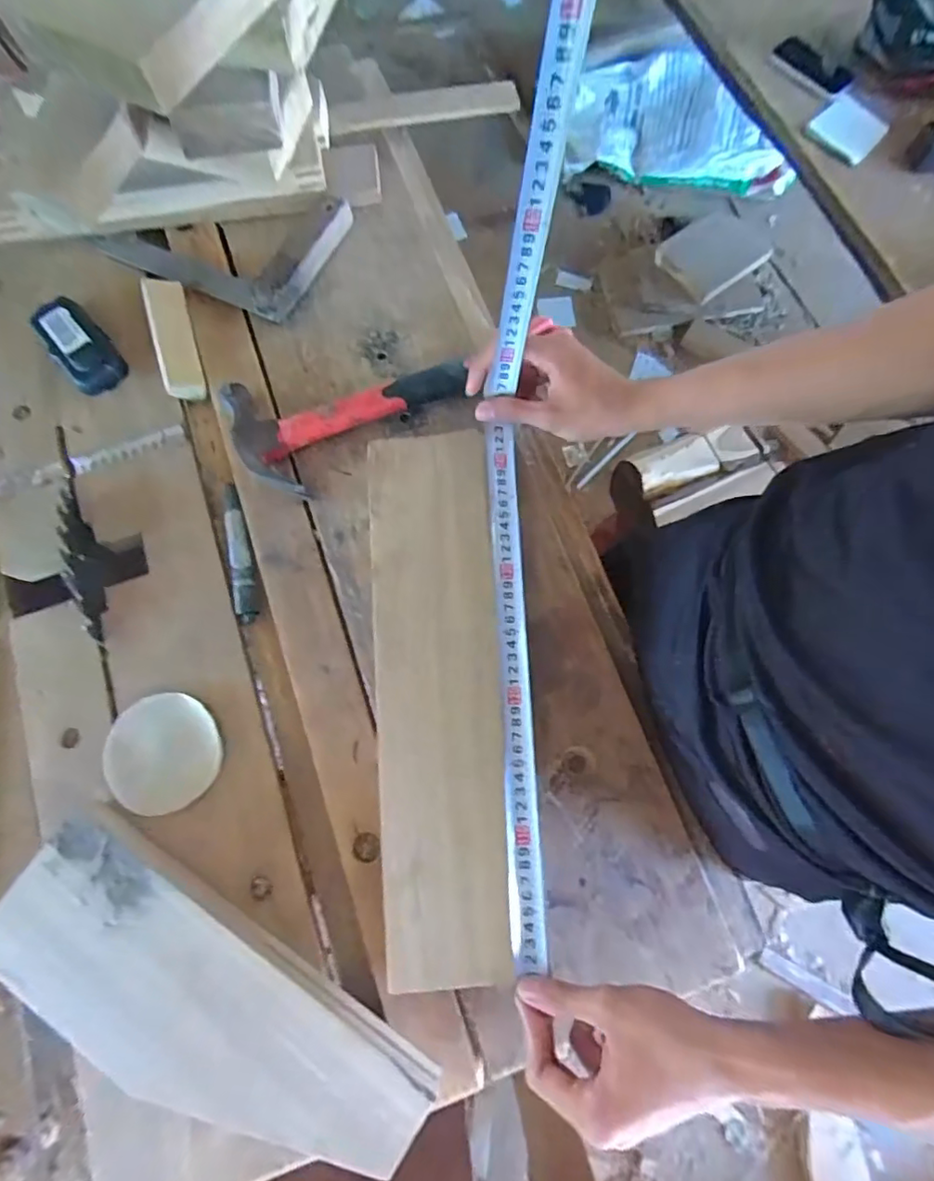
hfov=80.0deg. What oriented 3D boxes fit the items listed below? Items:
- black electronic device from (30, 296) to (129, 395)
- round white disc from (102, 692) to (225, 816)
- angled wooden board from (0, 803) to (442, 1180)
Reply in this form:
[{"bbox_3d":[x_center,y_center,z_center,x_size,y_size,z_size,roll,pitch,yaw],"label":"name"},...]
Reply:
[{"bbox_3d":[-0.381,-0.240,0.546,0.049,0.029,0.098,-38,78,-7],"label":"black electronic device"},{"bbox_3d":[-0.248,0.132,0.452,0.092,0.008,0.089,0,76,2],"label":"round white disc"},{"bbox_3d":[-0.188,0.298,0.400,0.322,0.042,0.115,32,79,9],"label":"angled wooden board"}]

